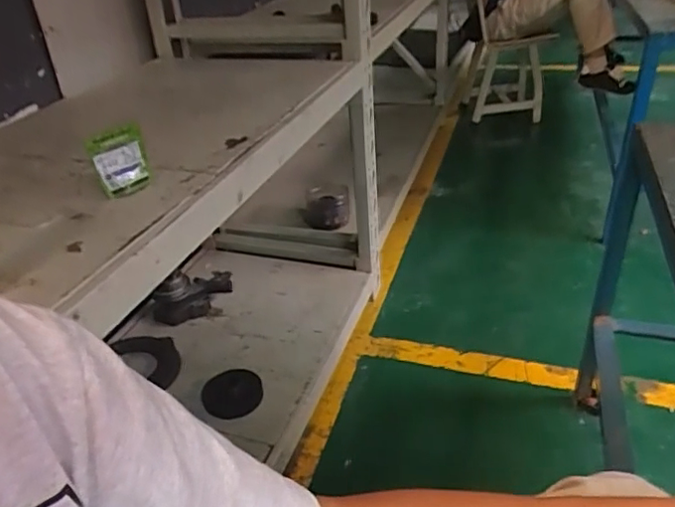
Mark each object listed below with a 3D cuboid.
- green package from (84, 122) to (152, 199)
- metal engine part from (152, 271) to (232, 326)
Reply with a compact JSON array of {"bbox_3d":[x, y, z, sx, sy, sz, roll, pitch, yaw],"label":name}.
[{"bbox_3d":[-0.309,-0.132,0.795,0.074,0.088,0.043,-17,34,-16],"label":"green package"},{"bbox_3d":[-0.410,0.106,1.573,0.219,0.150,0.096,-18,35,-18],"label":"metal engine part"}]

